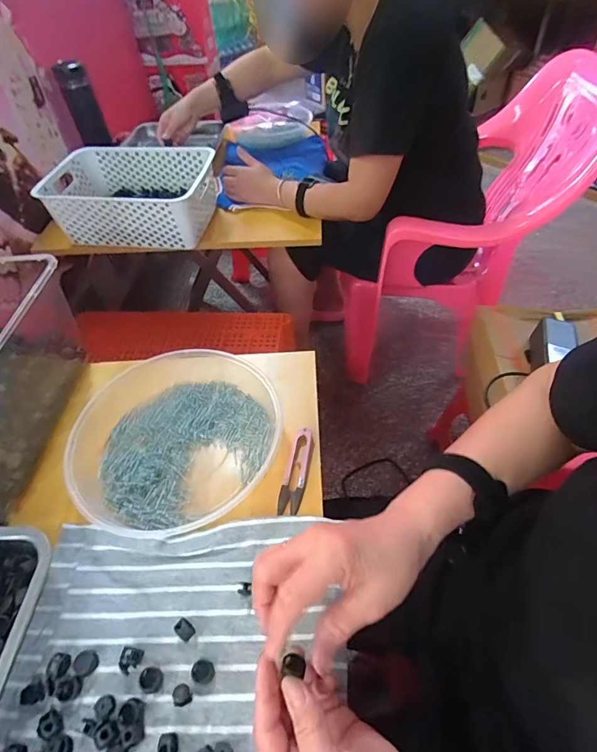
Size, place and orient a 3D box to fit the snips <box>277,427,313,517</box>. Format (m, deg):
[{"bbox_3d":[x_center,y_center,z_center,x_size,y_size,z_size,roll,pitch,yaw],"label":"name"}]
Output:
[{"bbox_3d":[-0.002,0.100,0.439,0.023,0.008,0.098,8,51,11],"label":"snips"}]

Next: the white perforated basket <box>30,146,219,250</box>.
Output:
[{"bbox_3d":[-0.334,-0.357,0.825,0.319,0.108,0.205,3,50,7],"label":"white perforated basket"}]

